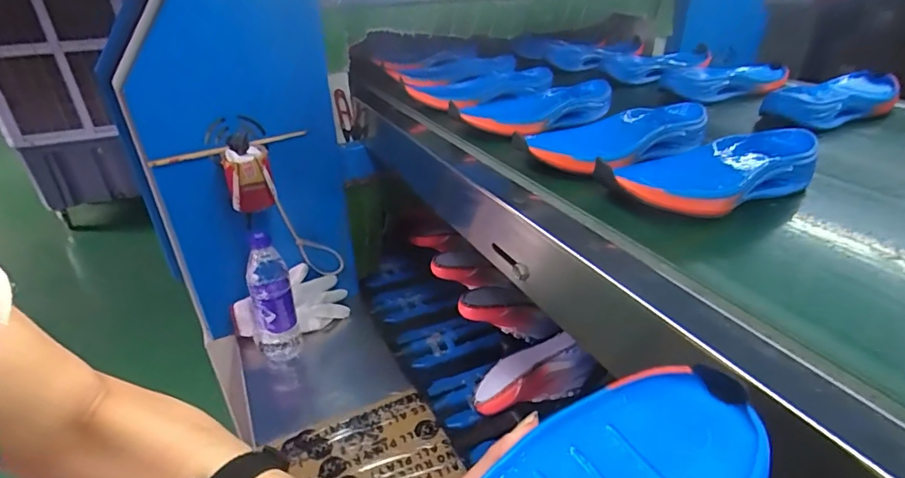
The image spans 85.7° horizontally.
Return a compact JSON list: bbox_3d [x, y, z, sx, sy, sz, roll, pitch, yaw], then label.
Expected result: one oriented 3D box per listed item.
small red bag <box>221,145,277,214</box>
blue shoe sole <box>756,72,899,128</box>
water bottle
[{"bbox_3d":[-0.319,-0.093,0.767,0.067,0.092,0.059,-17,32,-25],"label":"small red bag"},{"bbox_3d":[0.544,-0.199,0.694,0.251,0.038,0.103,-18,32,-26],"label":"blue shoe sole"},{"bbox_3d":[-0.296,0.101,0.803,0.064,0.228,0.055,-15,31,-22],"label":"water bottle"}]

